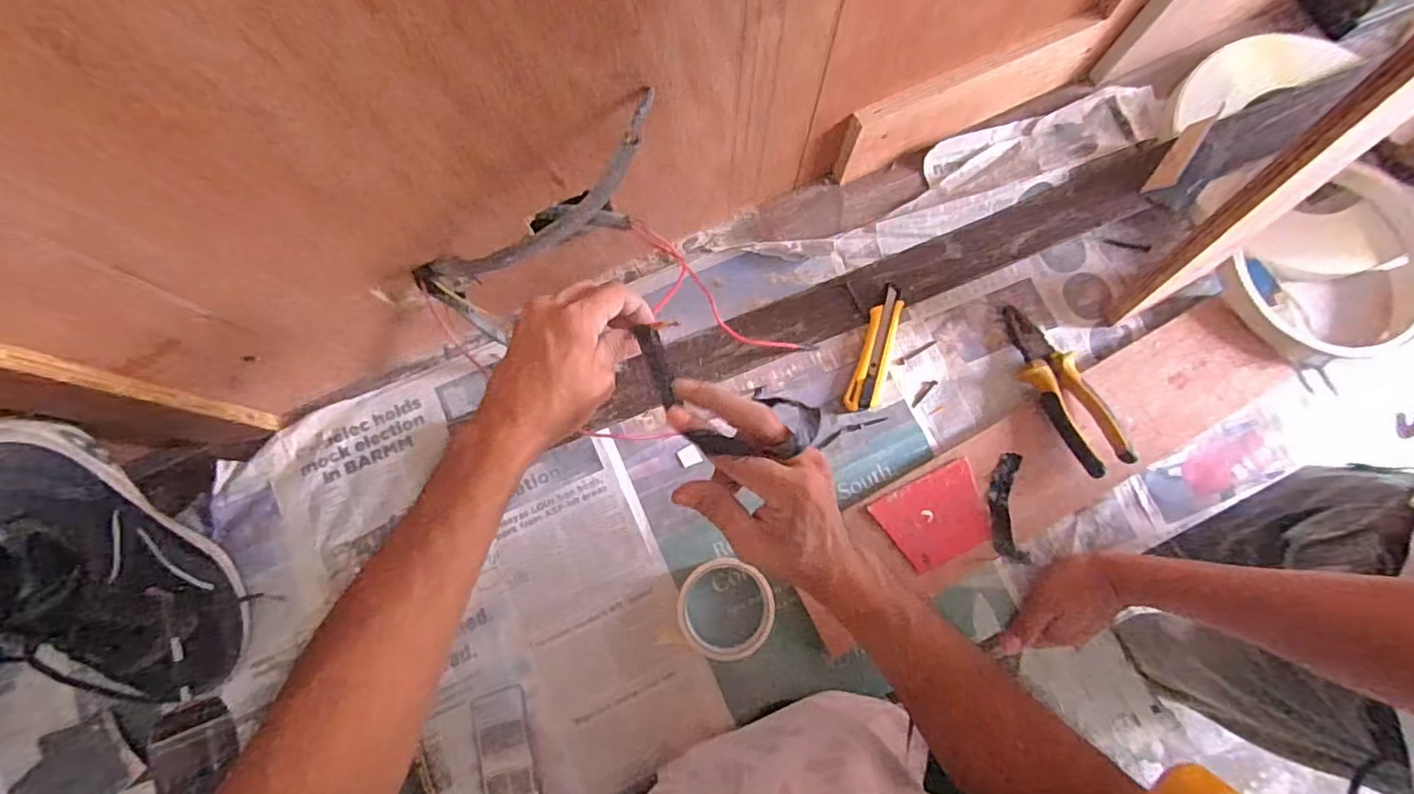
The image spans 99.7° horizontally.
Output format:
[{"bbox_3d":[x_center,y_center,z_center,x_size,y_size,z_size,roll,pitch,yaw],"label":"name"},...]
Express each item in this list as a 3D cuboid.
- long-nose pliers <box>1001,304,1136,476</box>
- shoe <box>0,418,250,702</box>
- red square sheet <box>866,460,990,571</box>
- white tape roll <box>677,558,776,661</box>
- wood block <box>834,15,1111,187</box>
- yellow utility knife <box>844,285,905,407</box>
[{"bbox_3d":[0.365,-0.013,0.616,0.060,0.015,0.189,-25,70,3],"label":"long-nose pliers"},{"bbox_3d":[-0.475,0.138,0.472,0.089,0.098,0.272,-19,122,-5],"label":"shoe"},{"bbox_3d":[0.227,0.120,0.591,0.109,0.006,0.080,-23,82,-10],"label":"red square sheet"},{"bbox_3d":[0.018,0.202,0.568,0.090,0.016,0.091,0,78,-1],"label":"white tape roll"},{"bbox_3d":[0.283,-0.320,0.644,0.299,0.113,0.022,-24,79,-6],"label":"wood block"},{"bbox_3d":[0.180,-0.052,0.633,0.033,0.010,0.143,18,78,3],"label":"yellow utility knife"}]

